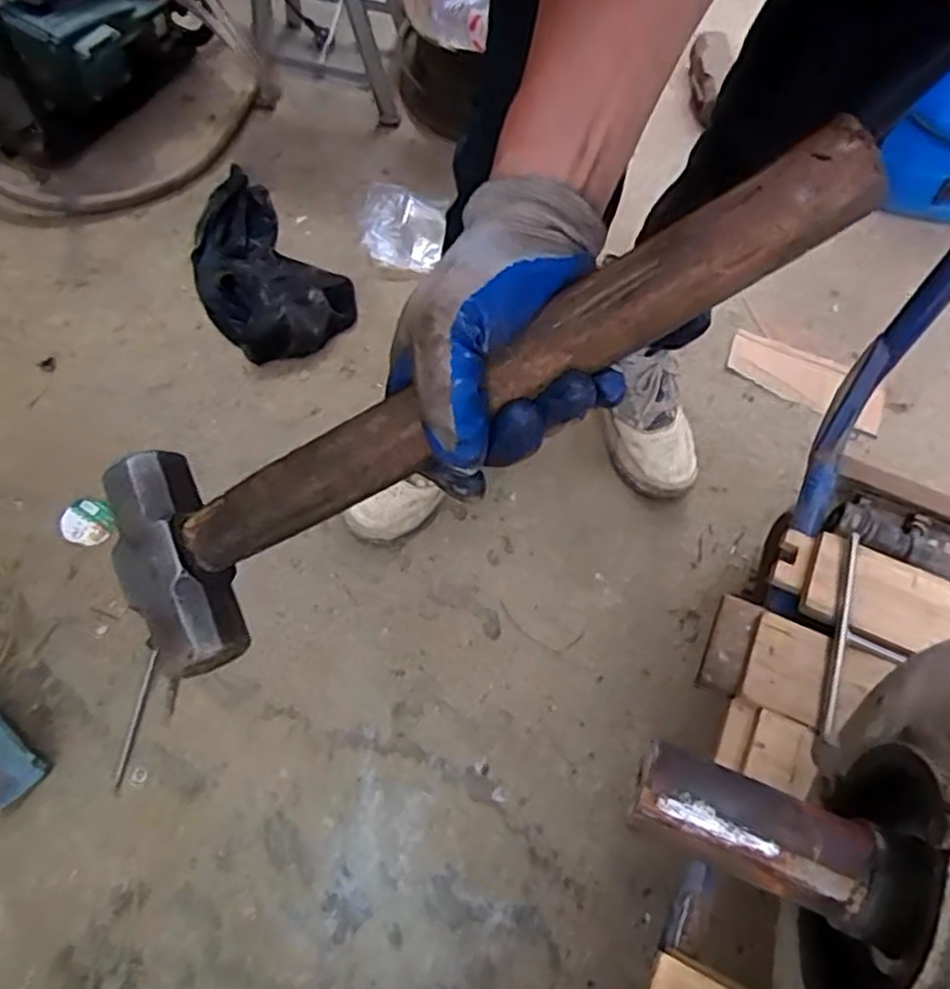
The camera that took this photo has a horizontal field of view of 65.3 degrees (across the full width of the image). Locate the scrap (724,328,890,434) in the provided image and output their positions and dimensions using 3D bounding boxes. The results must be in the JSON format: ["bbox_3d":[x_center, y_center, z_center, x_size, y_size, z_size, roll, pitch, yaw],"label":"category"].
[{"bbox_3d":[0.492,-0.175,1.109,0.237,0.005,0.087,30,77,23],"label":"scrap"}]

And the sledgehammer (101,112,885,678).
[{"bbox_3d":[-0.016,-0.042,0.334,0.377,0.036,0.110,-28,62,17],"label":"sledgehammer"}]

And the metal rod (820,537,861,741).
[{"bbox_3d":[0.305,0.115,0.617,0.010,0.010,0.184,16,64,10],"label":"metal rod"}]

